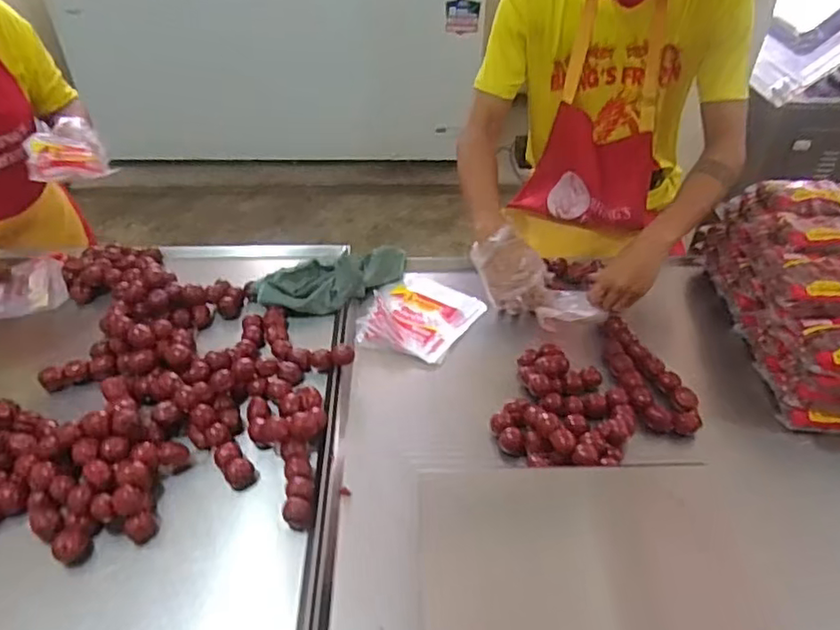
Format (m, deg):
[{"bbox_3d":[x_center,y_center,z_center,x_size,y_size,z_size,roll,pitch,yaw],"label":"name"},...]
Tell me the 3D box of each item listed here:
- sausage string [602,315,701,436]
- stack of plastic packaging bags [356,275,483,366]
[{"bbox_3d":[0.349,0.092,0.953,0.081,0.038,0.219,-16,56,-19],"label":"sausage string"},{"bbox_3d":[-0.003,0.002,1.074,0.182,0.032,0.217,25,47,25],"label":"stack of plastic packaging bags"}]

